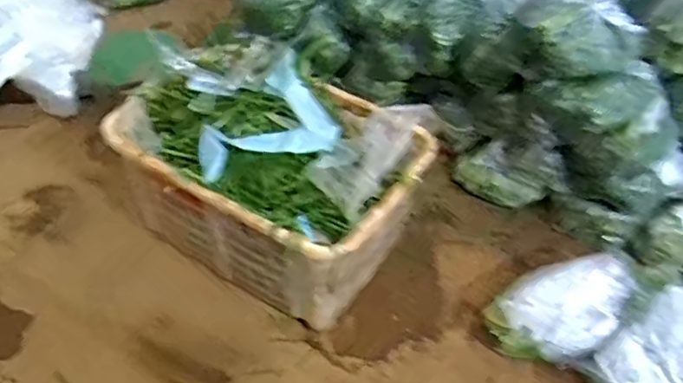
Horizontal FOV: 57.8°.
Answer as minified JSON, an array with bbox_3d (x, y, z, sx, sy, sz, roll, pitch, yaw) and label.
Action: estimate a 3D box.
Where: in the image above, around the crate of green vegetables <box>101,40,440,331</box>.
[{"bbox_3d":[-0.158,-0.026,1.654,0.712,0.427,0.556,26,50,19],"label":"crate of green vegetables"}]

